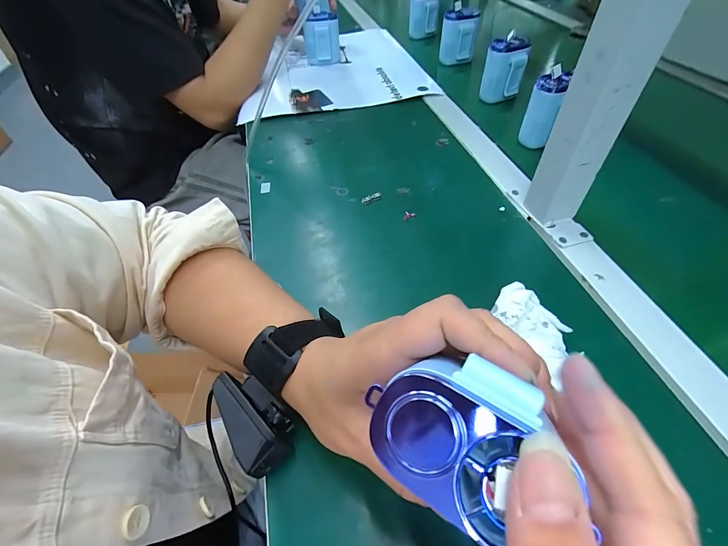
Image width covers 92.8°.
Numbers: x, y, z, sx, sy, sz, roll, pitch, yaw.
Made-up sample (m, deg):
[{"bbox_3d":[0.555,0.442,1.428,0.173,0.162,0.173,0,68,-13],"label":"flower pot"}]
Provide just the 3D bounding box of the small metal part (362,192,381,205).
[{"bbox_3d":[0.010,-0.088,0.410,0.026,0.005,0.010,-29,54,-18],"label":"small metal part"}]

